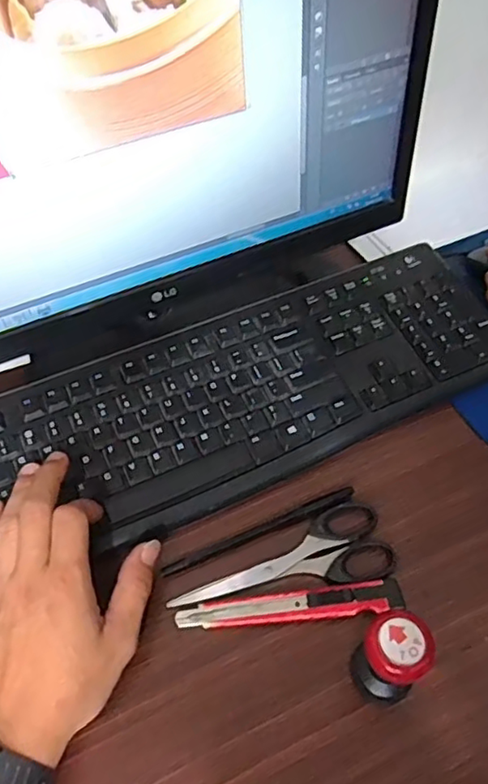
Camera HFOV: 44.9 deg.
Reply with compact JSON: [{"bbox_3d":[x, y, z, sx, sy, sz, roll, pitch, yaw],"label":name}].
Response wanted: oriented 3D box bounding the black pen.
[{"bbox_3d":[0.012,0.099,0.420,0.145,0.007,0.010,-20,56,-13],"label":"black pen"}]

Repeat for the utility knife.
[{"bbox_3d":[0.030,0.139,0.383,0.143,0.017,0.019,-5,54,-3],"label":"utility knife"}]

